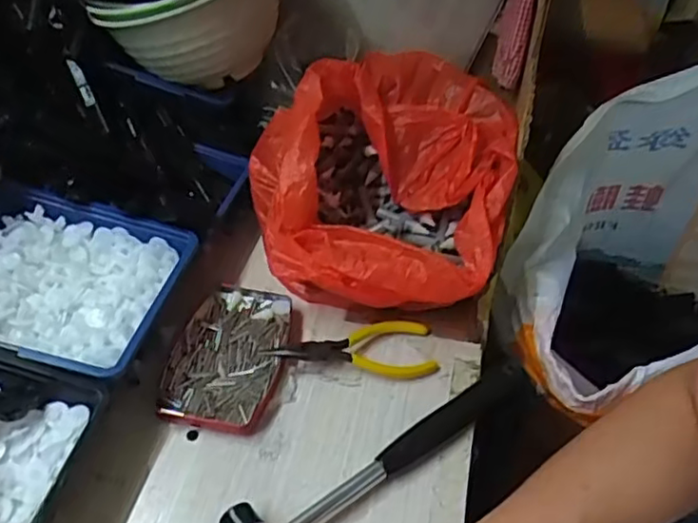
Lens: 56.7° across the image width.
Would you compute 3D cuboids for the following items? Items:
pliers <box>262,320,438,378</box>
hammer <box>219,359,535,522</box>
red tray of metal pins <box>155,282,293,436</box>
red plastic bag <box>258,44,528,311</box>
[{"bbox_3d":[0.001,0.061,0.483,0.126,0.020,0.047,-1,44,0],"label":"pliers"},{"bbox_3d":[0.034,0.131,0.415,0.229,0.021,0.055,-24,49,-22],"label":"hammer"},{"bbox_3d":[-0.088,0.070,0.482,0.083,0.017,0.123,6,45,7],"label":"red tray of metal pins"},{"bbox_3d":[0.030,-0.070,0.541,0.202,0.131,0.237,13,46,14],"label":"red plastic bag"}]

